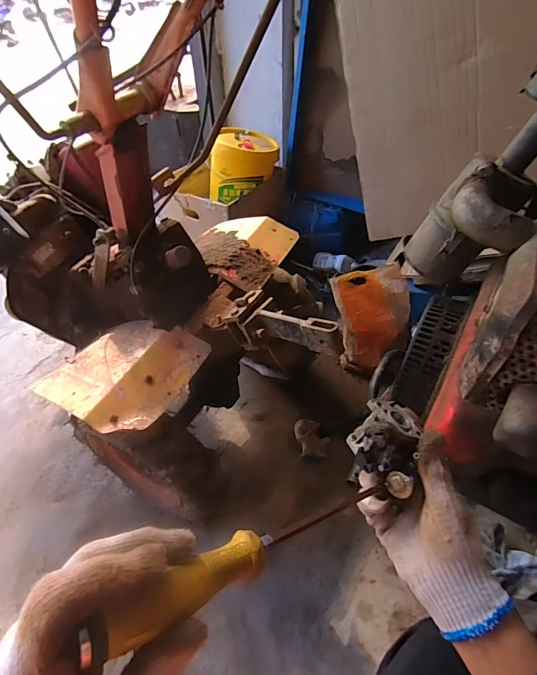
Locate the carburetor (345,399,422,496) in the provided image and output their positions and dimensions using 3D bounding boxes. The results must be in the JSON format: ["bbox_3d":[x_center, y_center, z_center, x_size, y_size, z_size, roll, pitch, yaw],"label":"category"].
[{"bbox_3d":[0.111,0.098,0.360,0.062,0.058,0.071,10,50,13],"label":"carburetor"}]

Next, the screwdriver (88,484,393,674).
[{"bbox_3d":[-0.007,0.139,0.250,0.210,0.026,0.024,-3,39,-43],"label":"screwdriver"}]

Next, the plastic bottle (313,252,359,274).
[{"bbox_3d":[0.276,-0.327,1.605,0.062,0.059,0.214,-34,33,-24],"label":"plastic bottle"}]

